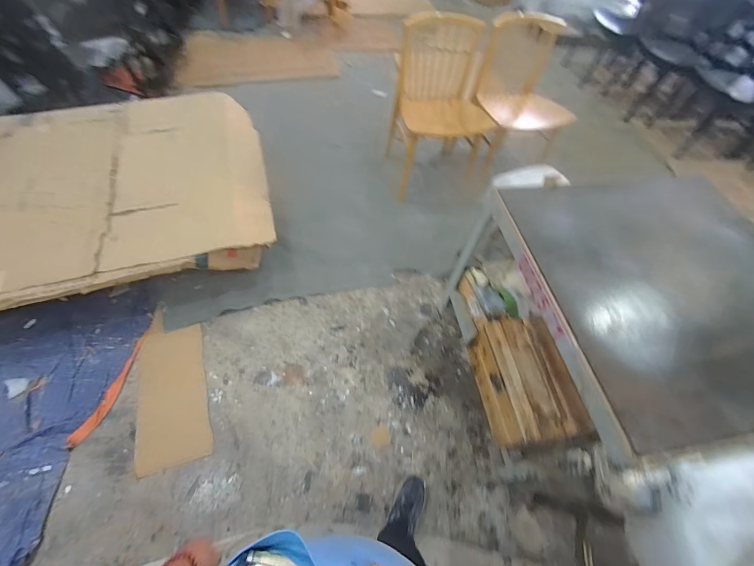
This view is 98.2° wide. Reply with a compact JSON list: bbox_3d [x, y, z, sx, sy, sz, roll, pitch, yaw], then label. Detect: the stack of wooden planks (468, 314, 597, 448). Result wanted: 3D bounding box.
[{"bbox_3d":[0.493,0.320,1.114,0.201,0.267,0.400,-7,57,-9],"label":"stack of wooden planks"}]

